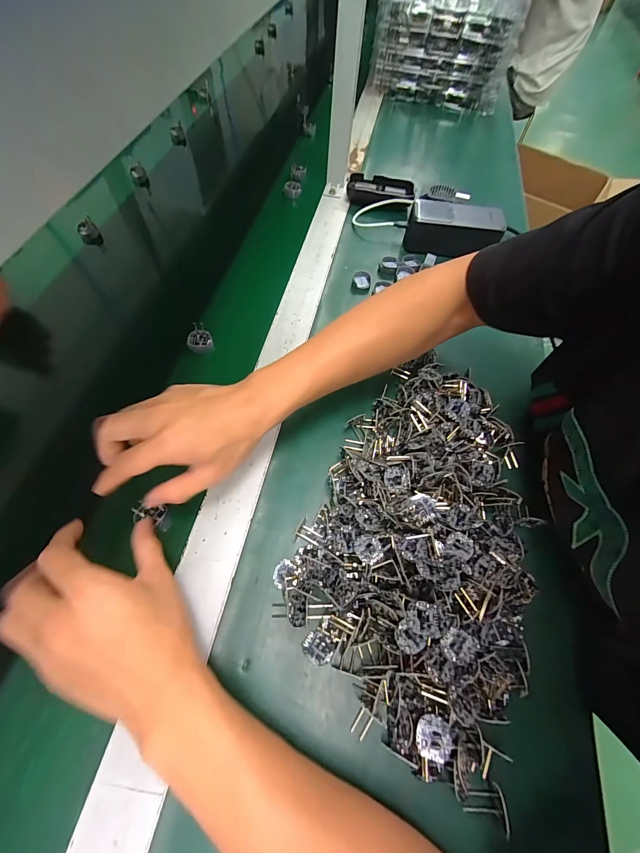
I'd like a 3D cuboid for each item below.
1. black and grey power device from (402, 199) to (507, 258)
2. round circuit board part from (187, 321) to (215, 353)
[{"bbox_3d":[0.194,-0.290,0.502,0.130,0.057,0.056,9,61,0],"label":"black and grey power device"},{"bbox_3d":[-0.148,-0.107,0.417,0.029,0.015,0.039,-19,64,-15],"label":"round circuit board part"}]

